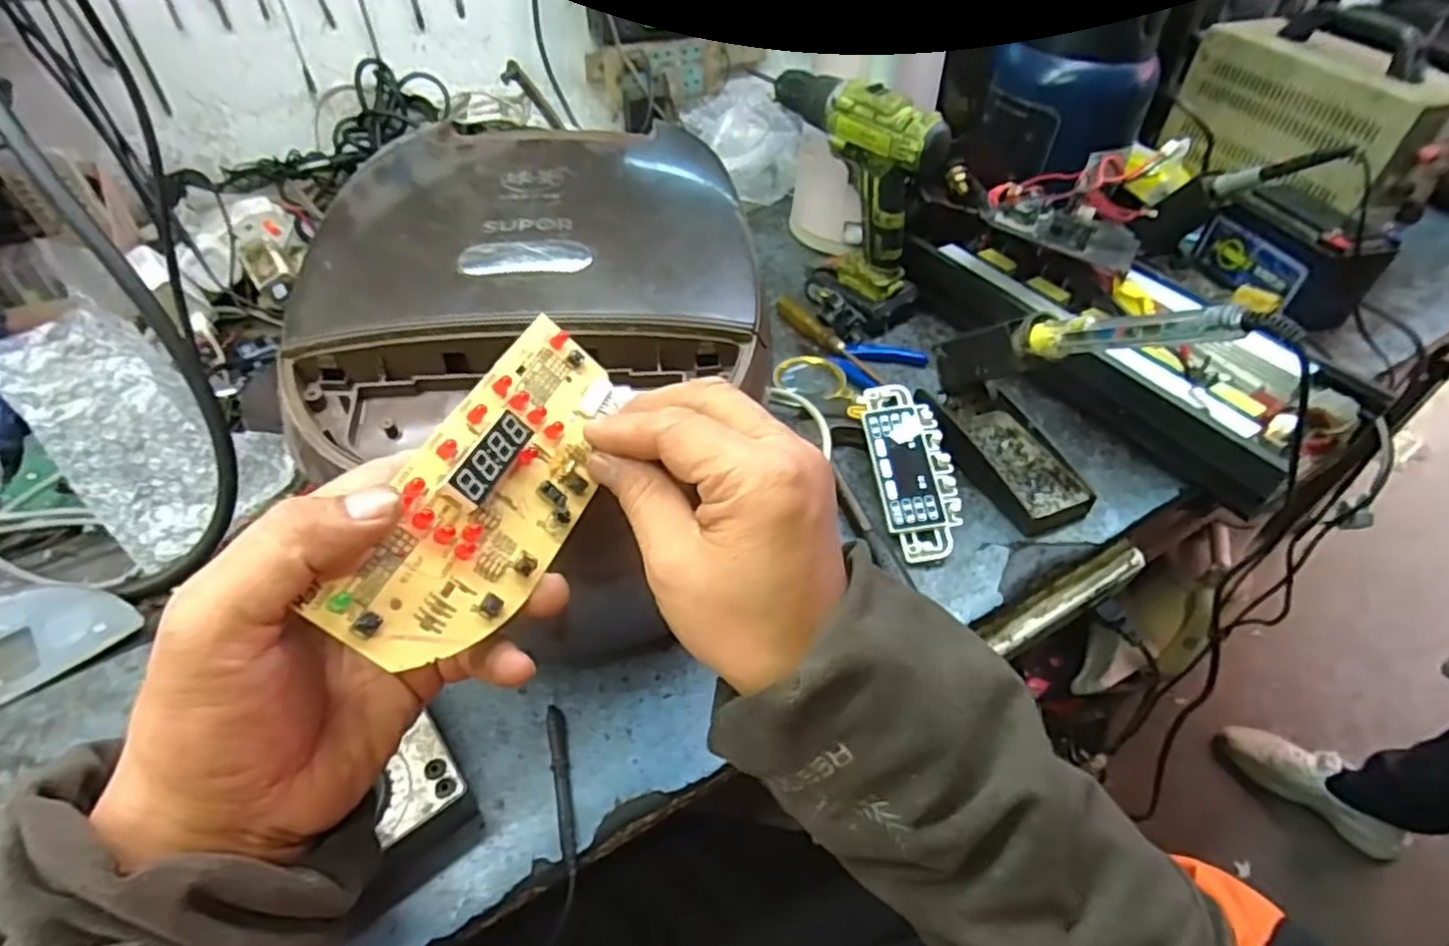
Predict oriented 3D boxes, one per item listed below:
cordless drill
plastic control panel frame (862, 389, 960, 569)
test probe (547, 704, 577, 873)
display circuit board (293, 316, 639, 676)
[{"bbox_3d":[0.123,-0.278,0.724,0.114,0.209,0.181,-22,51,-22],"label":"cordless drill"},{"bbox_3d":[0.151,-0.005,0.574,0.059,0.006,0.155,-8,63,2],"label":"plastic control panel frame"},{"bbox_3d":[-0.097,0.183,0.424,0.011,0.006,0.097,-10,47,-12],"label":"test probe"},{"bbox_3d":[-0.081,0.003,0.269,0.060,0.011,0.151,43,47,-20],"label":"display circuit board"}]

